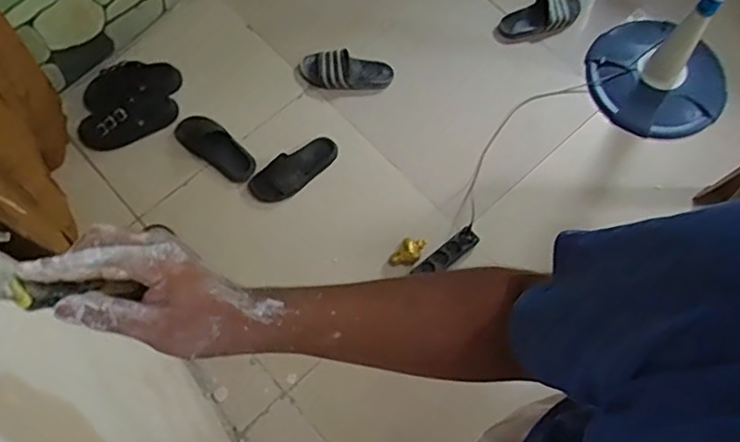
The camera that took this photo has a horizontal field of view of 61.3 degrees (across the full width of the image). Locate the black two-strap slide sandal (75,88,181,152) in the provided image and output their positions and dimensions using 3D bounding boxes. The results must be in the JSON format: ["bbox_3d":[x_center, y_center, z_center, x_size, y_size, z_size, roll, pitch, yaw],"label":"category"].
[{"bbox_3d":[-0.658,-0.274,1.693,0.266,0.058,0.121,-24,71,-10],"label":"black two-strap slide sandal"}]

